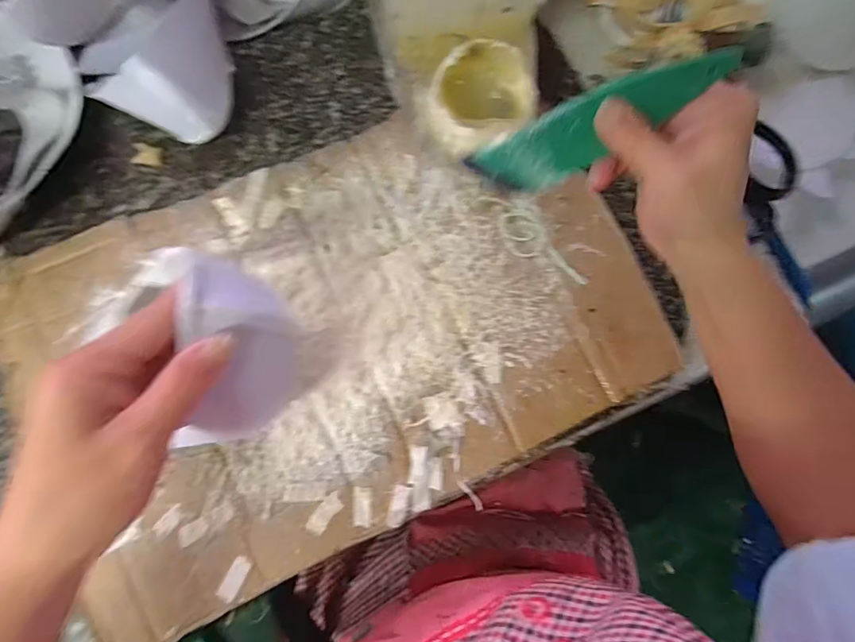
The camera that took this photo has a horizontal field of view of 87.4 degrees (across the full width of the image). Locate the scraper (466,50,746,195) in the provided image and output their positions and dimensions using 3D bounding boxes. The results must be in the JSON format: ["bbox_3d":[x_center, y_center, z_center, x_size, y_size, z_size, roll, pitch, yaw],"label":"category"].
[{"bbox_3d":[0.087,-0.101,0.237,0.127,0.040,0.006,-16,49,36],"label":"scraper"}]

